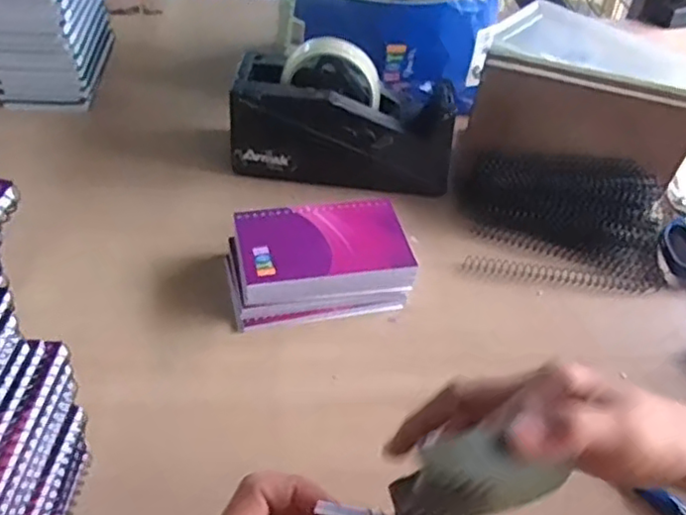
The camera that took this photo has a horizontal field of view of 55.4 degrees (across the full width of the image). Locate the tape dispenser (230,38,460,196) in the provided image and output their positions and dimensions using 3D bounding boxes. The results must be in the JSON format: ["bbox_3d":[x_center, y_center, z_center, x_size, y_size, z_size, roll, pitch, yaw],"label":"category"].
[{"bbox_3d":[0.002,-0.127,0.589,0.192,0.116,0.065,6,43,0],"label":"tape dispenser"}]

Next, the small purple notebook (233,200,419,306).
[{"bbox_3d":[-0.015,-0.008,0.504,0.128,0.018,0.082,-6,48,-10],"label":"small purple notebook"}]

